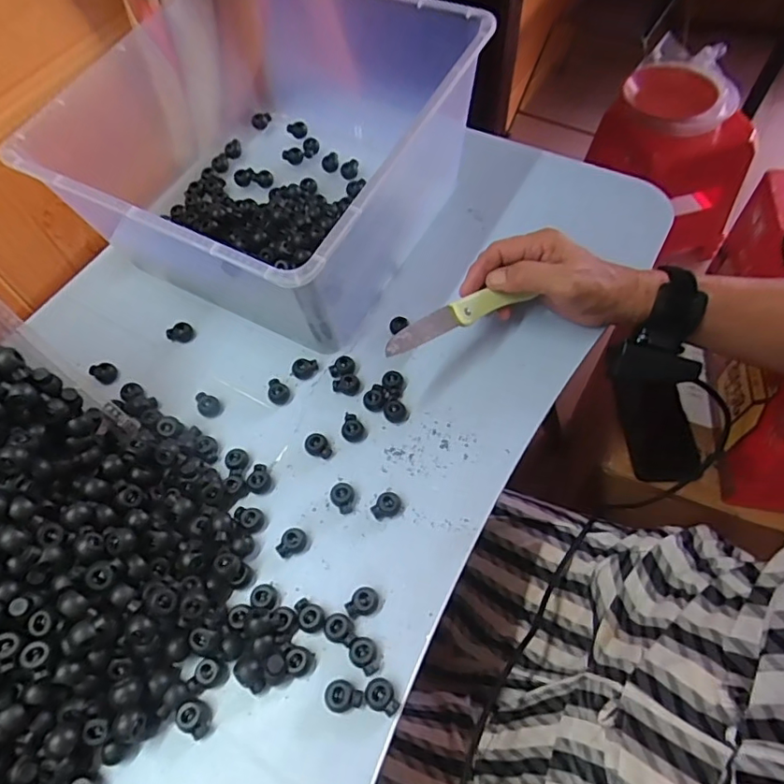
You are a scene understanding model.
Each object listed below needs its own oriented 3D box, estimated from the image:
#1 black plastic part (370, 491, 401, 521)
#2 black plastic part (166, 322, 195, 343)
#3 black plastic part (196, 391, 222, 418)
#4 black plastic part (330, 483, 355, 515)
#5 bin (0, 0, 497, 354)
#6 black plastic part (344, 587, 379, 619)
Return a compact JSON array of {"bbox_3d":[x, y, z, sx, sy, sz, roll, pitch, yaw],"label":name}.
[{"bbox_3d":[-0.004,0.084,0.402,0.021,0.012,0.016,-40,65,-22],"label":"black plastic part"},{"bbox_3d":[-0.190,-0.054,0.493,0.023,0.012,0.020,-29,62,-17],"label":"black plastic part"},{"bbox_3d":[-0.153,0.010,0.457,0.018,0.010,0.022,-30,62,-17],"label":"black plastic part"},{"bbox_3d":[-0.036,0.079,0.407,0.017,0.011,0.022,-9,58,-5],"label":"black plastic part"},{"bbox_3d":[-0.114,-0.214,0.486,0.308,0.160,0.296,27,61,16],"label":"bin"},{"bbox_3d":[-0.020,0.142,0.370,0.022,0.010,0.017,-25,61,-15],"label":"black plastic part"}]

